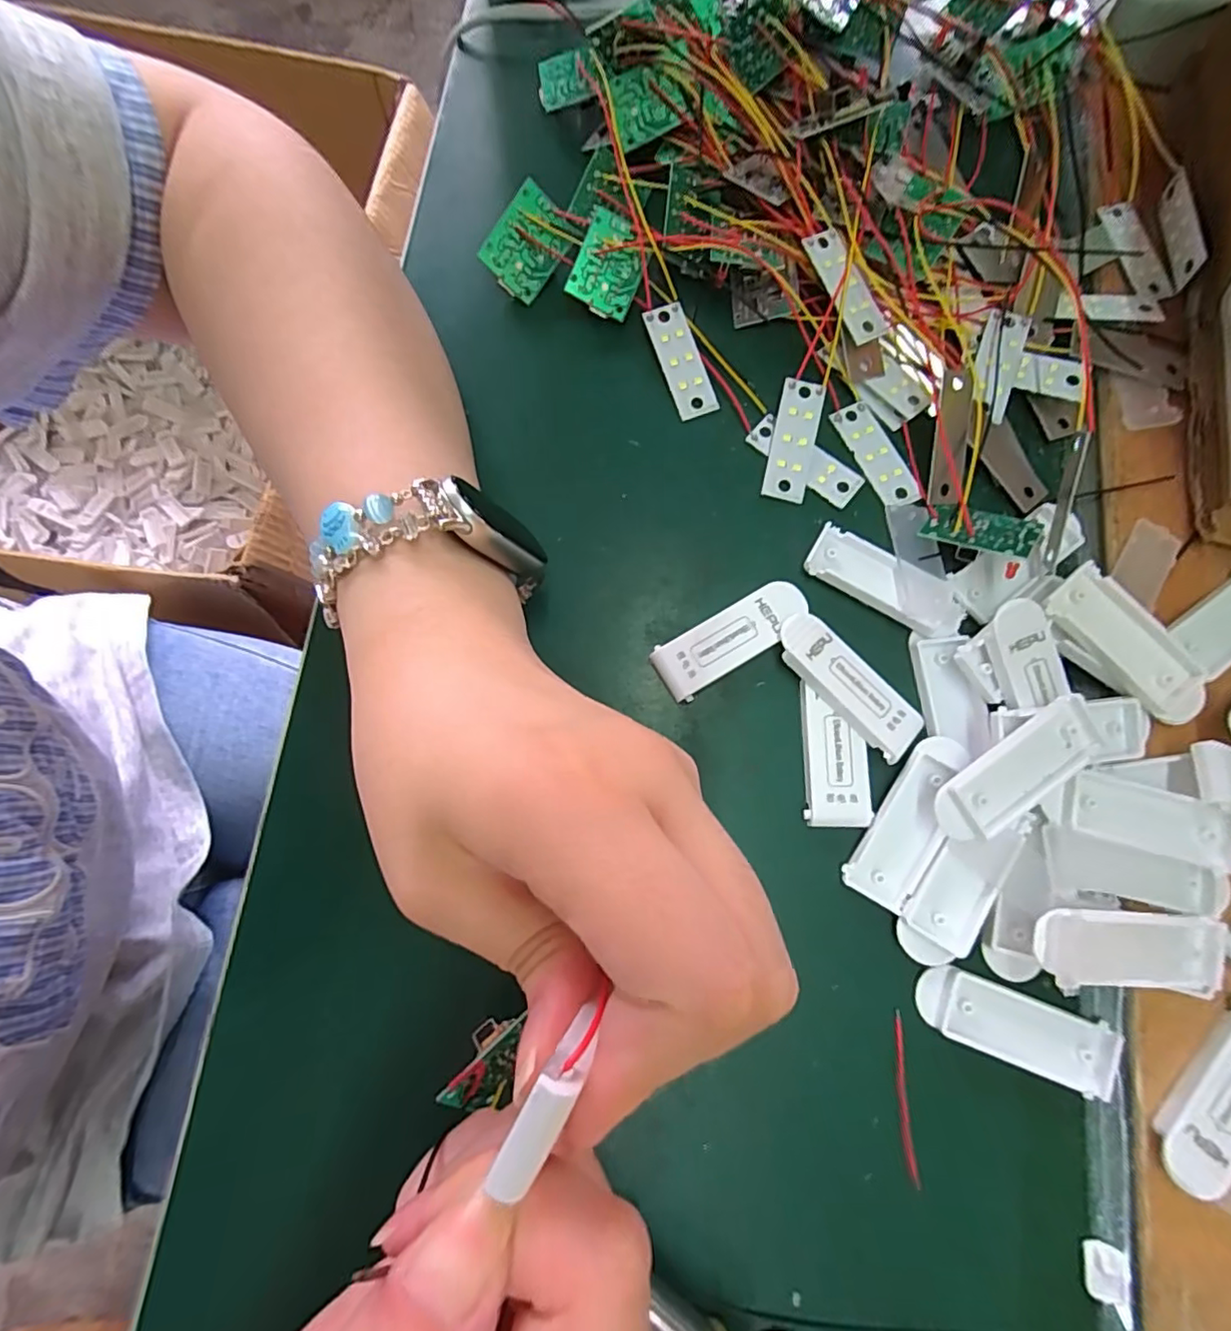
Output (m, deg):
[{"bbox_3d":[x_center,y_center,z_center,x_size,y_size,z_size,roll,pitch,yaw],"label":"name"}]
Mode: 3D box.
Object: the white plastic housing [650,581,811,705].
[{"bbox_3d":[0.041,-0.010,0.201,0.057,0.004,0.021,-31,79,-5],"label":"white plastic housing"}]

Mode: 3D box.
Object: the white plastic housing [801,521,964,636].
[{"bbox_3d":[0.096,-0.030,0.203,0.055,0.004,0.022,28,80,7],"label":"white plastic housing"}]

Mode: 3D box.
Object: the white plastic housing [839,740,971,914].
[{"bbox_3d":[0.097,0.050,0.185,0.020,0.009,0.057,31,81,7],"label":"white plastic housing"}]

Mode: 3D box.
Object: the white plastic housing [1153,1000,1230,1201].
[{"bbox_3d":[0.178,0.126,0.168,0.055,0.007,0.021,-44,81,-7],"label":"white plastic housing"}]

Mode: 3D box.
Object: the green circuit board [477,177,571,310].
[{"bbox_3d":[-0.035,-0.168,0.229,0.028,0.004,0.035,36,106,-25],"label":"green circuit board"}]

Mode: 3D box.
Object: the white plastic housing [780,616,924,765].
[{"bbox_3d":[0.079,0.006,0.194,0.019,0.006,0.055,-43,80,-7],"label":"white plastic housing"}]

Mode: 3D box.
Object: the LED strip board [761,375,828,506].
[{"bbox_3d":[0.068,-0.085,0.217,0.016,0.004,0.045,12,90,-2],"label":"LED strip board"}]

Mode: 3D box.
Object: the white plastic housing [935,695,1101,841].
[{"bbox_3d":[0.125,0.032,0.178,0.056,0.006,0.022,-34,88,-5],"label":"white plastic housing"}]

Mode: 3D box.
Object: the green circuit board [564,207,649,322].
[{"bbox_3d":[-0.002,-0.158,0.226,0.027,0.005,0.034,22,103,-9],"label":"green circuit board"}]

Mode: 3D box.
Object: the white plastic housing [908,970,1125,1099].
[{"bbox_3d":[0.124,0.111,0.175,0.059,0.004,0.021,23,80,6],"label":"white plastic housing"}]

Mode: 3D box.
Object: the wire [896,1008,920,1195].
[{"bbox_3d":[0.089,0.132,0.174,0.004,0.004,0.046,-1,78,1],"label":"wire"}]

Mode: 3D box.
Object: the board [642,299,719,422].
[{"bbox_3d":[0.026,-0.119,0.225,0.017,0.004,0.045,-22,92,-3],"label":"board"}]

